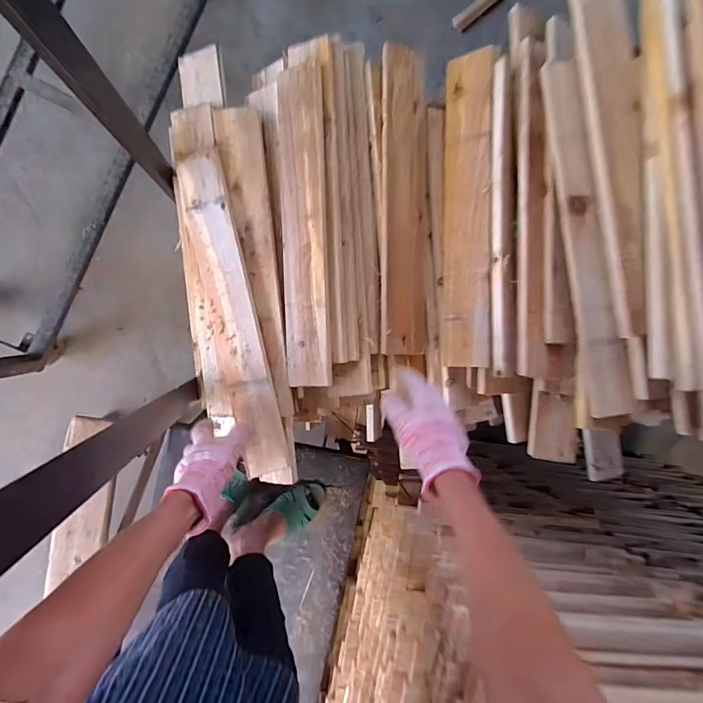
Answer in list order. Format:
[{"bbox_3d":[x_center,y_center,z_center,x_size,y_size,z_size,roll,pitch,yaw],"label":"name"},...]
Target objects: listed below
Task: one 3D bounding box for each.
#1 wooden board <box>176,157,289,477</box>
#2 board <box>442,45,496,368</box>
[{"bbox_3d":[-0.182,-0.055,0.659,0.067,0.028,0.491,-13,90,-7],"label":"wooden board"},{"bbox_3d":[0.185,-0.226,0.681,0.076,0.016,0.494,1,91,29],"label":"board"}]

